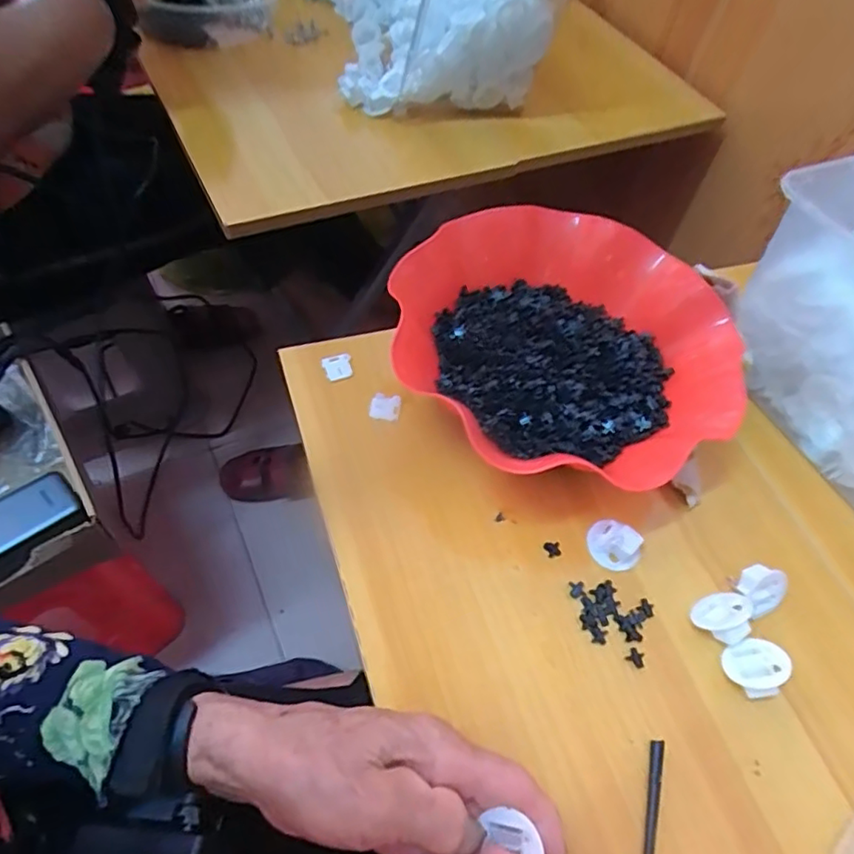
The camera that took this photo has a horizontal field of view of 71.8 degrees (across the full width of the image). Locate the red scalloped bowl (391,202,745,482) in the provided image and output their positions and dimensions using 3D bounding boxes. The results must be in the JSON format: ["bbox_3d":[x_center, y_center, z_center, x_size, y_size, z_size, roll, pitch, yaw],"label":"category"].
[{"bbox_3d":[0.093,-0.051,0.410,0.229,0.081,0.212,34,60,15],"label":"red scalloped bowl"}]

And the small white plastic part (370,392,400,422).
[{"bbox_3d":[-0.028,-0.013,0.398,0.019,0.009,0.017,7,57,-3],"label":"small white plastic part"}]

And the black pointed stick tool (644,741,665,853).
[{"bbox_3d":[0.107,0.198,0.281,0.007,0.005,0.087,17,57,4],"label":"black pointed stick tool"}]

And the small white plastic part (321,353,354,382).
[{"bbox_3d":[-0.064,-0.043,0.425,0.021,0.009,0.018,-14,60,-15],"label":"small white plastic part"}]

